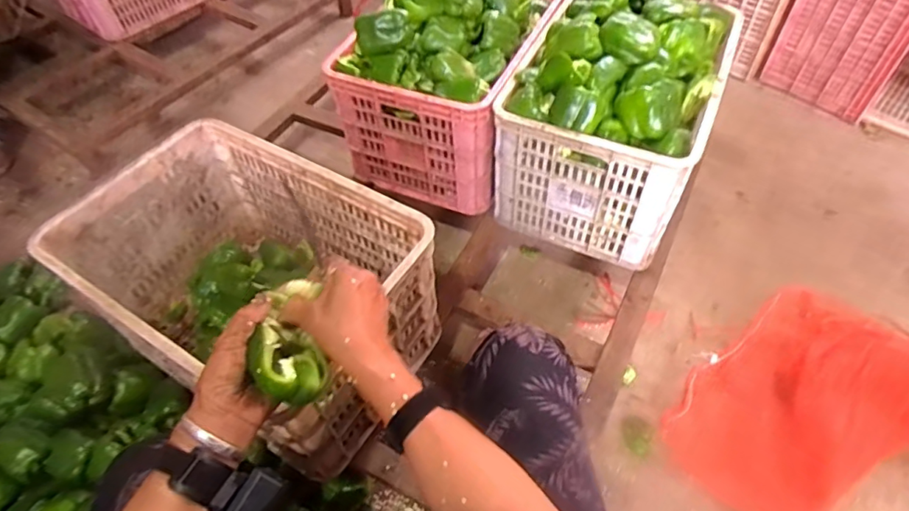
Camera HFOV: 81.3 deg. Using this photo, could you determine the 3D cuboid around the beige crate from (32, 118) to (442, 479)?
[{"bbox_3d":[-0.327,0.039,0.875,0.560,0.317,0.352,27,60,21],"label":"beige crate"}]

